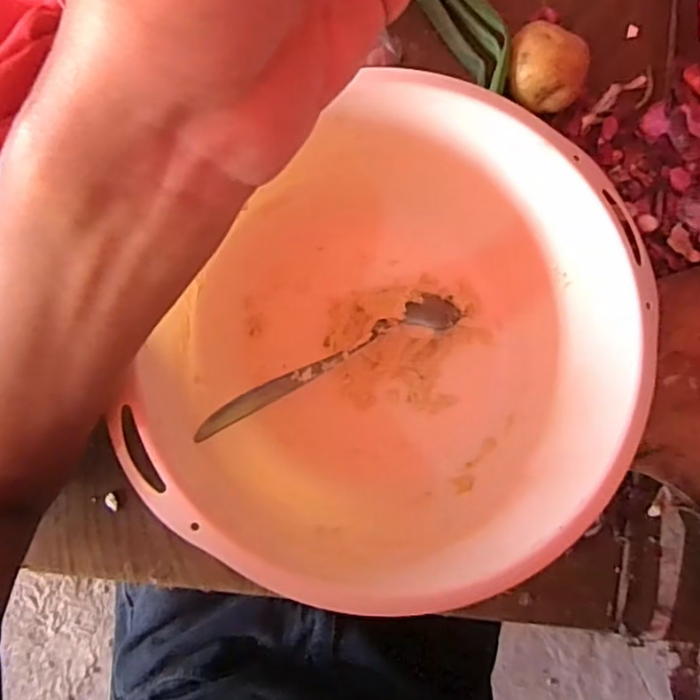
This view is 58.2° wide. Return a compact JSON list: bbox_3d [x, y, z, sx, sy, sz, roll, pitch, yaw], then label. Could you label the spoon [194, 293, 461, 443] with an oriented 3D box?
[{"bbox_3d":[-0.004,0.005,0.341,0.171,0.020,0.024,-27,88,-25],"label":"spoon"}]

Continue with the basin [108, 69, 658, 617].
[{"bbox_3d":[0.027,0.003,0.339,0.221,0.105,0.244,25,82,-4],"label":"basin"}]

